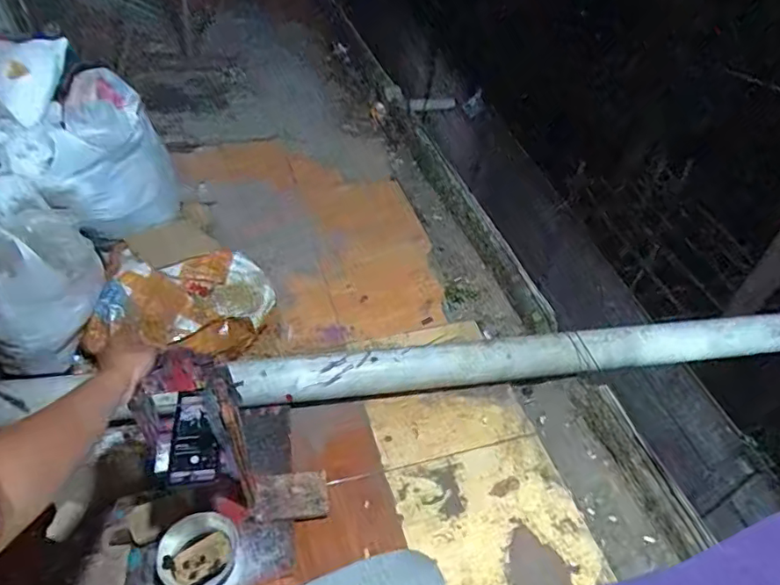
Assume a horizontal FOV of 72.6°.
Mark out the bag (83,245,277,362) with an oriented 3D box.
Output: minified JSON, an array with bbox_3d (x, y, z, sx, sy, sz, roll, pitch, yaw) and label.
[{"bbox_3d":[-0.524,0.002,1.368,0.395,0.185,0.353,-3,44,-7],"label":"bag"}]

